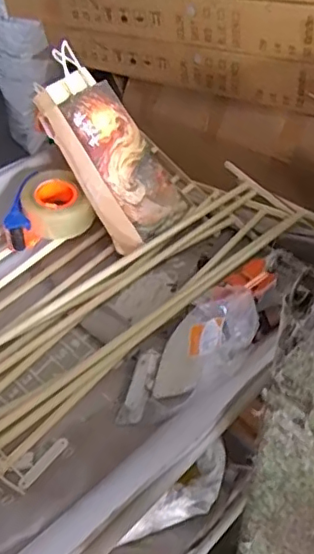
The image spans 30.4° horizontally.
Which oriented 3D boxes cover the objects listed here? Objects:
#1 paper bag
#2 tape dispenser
[{"bbox_3d":[-0.082,-0.224,0.996,0.145,0.342,0.061,-42,16,-35],"label":"paper bag"},{"bbox_3d":[-0.206,-0.122,1.035,0.157,0.072,0.114,-24,46,-22],"label":"tape dispenser"}]

